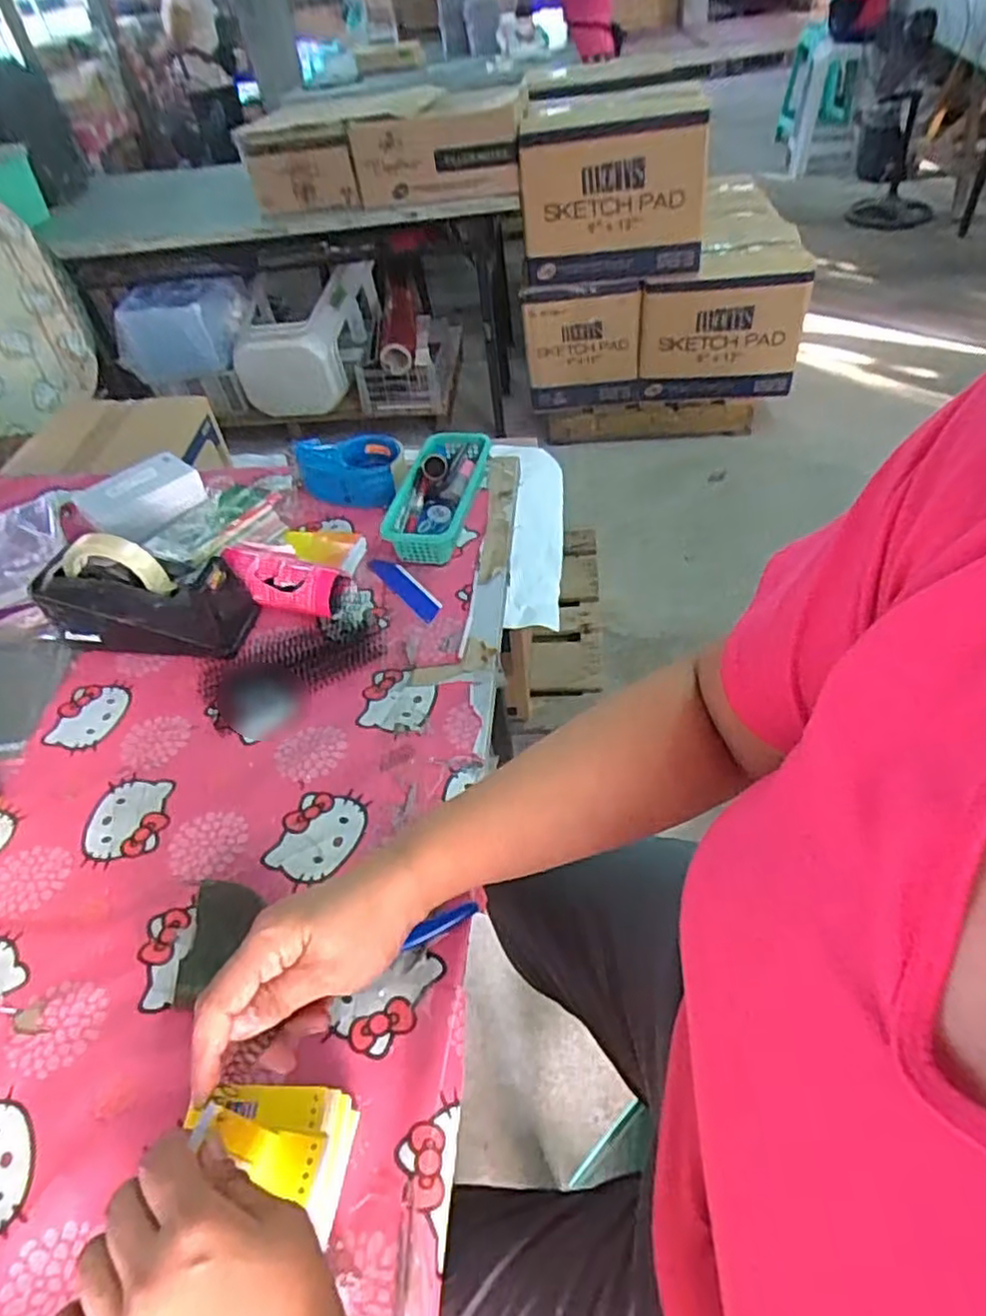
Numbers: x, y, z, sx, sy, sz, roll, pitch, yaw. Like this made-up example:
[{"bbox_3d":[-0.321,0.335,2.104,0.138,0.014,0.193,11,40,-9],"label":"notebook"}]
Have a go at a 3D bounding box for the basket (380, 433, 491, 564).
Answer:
[{"bbox_3d":[-0.067,-0.209,0.879,0.093,0.057,0.240,6,47,11],"label":"basket"}]

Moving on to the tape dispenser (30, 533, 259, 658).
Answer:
[{"bbox_3d":[-0.367,-0.072,0.738,0.205,0.124,0.083,3,47,9],"label":"tape dispenser"}]

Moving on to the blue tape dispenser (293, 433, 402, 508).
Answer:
[{"bbox_3d":[-0.186,-0.249,0.919,0.136,0.060,0.105,-13,46,-7],"label":"blue tape dispenser"}]

